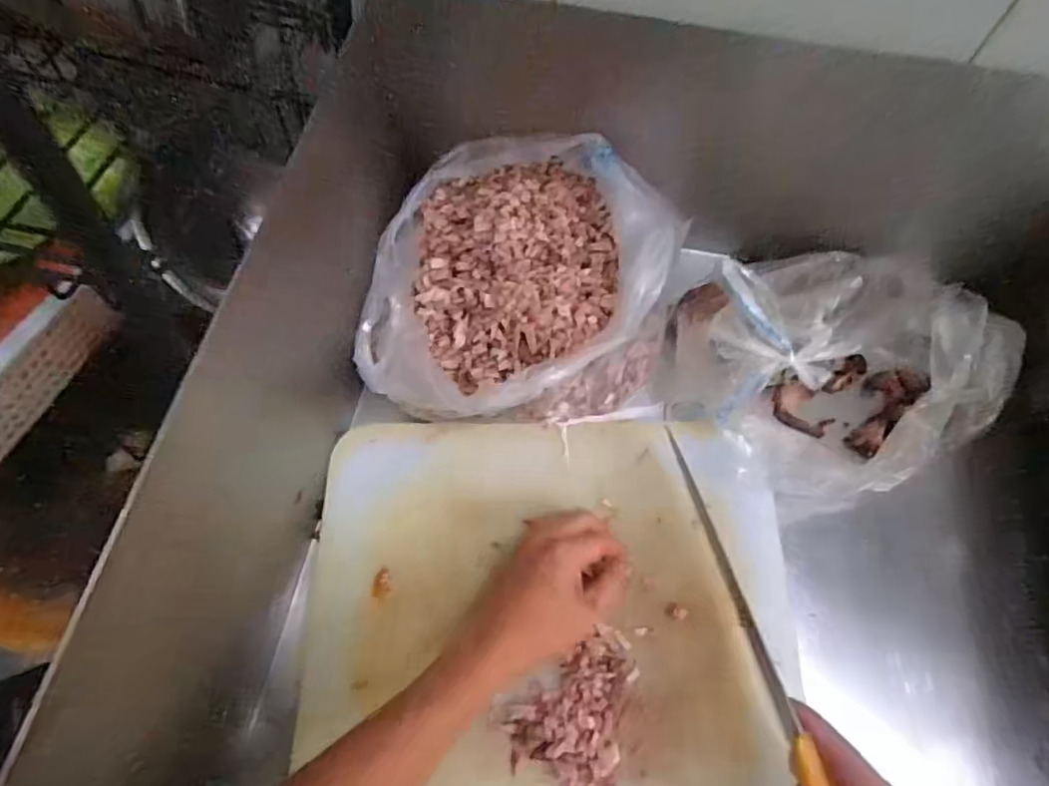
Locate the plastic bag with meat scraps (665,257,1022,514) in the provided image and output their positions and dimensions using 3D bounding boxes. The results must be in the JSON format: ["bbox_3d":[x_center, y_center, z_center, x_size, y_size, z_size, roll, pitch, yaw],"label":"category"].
[{"bbox_3d":[0.283,-0.024,0.535,0.247,0.123,0.198,-23,69,-9],"label":"plastic bag with meat scraps"}]

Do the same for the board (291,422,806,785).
[{"bbox_3d":[0.021,0.186,0.477,0.377,0.031,0.338,0,69,0],"label":"board"}]

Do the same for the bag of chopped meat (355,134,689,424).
[{"bbox_3d":[-0.012,-0.103,0.538,0.272,0.112,0.240,-12,67,-5],"label":"bag of chopped meat"}]

